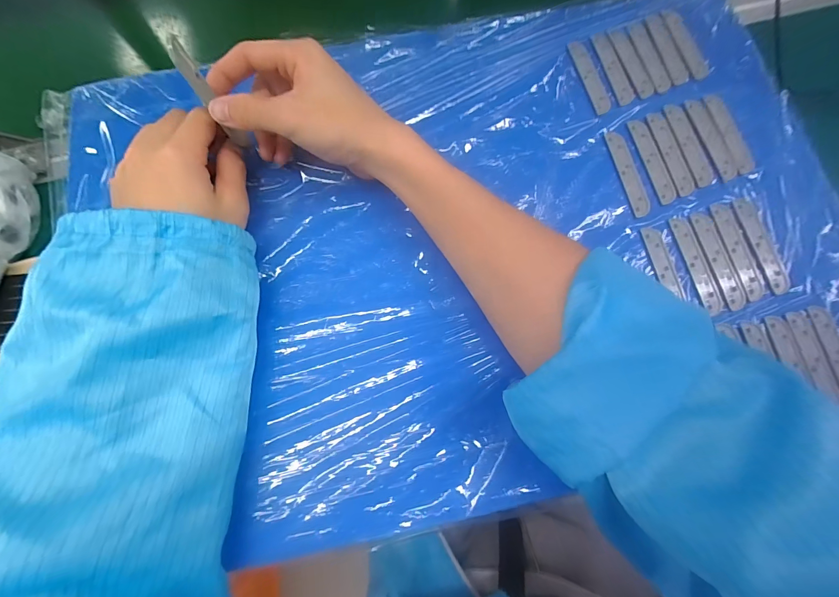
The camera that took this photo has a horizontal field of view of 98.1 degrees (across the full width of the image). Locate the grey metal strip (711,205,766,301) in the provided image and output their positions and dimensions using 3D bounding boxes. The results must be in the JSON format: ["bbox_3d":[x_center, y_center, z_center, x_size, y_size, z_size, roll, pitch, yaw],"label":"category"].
[{"bbox_3d":[0.246,-0.038,0.279,0.018,0.004,0.079,-10,75,-2],"label":"grey metal strip"}]

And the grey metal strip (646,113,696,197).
[{"bbox_3d":[0.209,-0.121,0.302,0.018,0.004,0.078,-12,75,-2],"label":"grey metal strip"}]

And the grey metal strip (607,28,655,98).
[{"bbox_3d":[0.191,-0.213,0.327,0.016,0.004,0.077,-15,75,-3],"label":"grey metal strip"}]

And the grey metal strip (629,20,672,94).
[{"bbox_3d":[0.209,-0.218,0.327,0.017,0.004,0.079,-11,75,-2],"label":"grey metal strip"}]

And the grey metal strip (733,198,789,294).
[{"bbox_3d":[0.264,-0.042,0.280,0.016,0.004,0.078,-11,75,-2],"label":"grey metal strip"}]

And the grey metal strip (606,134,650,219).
[{"bbox_3d":[0.171,-0.102,0.297,0.016,0.004,0.077,-11,75,-2],"label":"grey metal strip"}]

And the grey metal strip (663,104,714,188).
[{"bbox_3d":[0.227,-0.129,0.305,0.018,0.004,0.078,-12,75,-2],"label":"grey metal strip"}]

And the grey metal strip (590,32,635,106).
[{"bbox_3d":[0.174,-0.207,0.325,0.017,0.004,0.078,-13,75,-3],"label":"grey metal strip"}]

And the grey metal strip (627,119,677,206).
[{"bbox_3d":[0.192,-0.115,0.298,0.016,0.004,0.079,-12,75,-2],"label":"grey metal strip"}]

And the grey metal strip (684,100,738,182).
[{"bbox_3d":[0.246,-0.134,0.304,0.017,0.004,0.078,-13,75,-3],"label":"grey metal strip"}]

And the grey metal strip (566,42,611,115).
[{"bbox_3d":[0.150,-0.195,0.319,0.016,0.004,0.076,-13,75,-3],"label":"grey metal strip"}]

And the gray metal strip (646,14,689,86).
[{"bbox_3d":[0.226,-0.226,0.329,0.018,0.004,0.079,-10,75,-2],"label":"gray metal strip"}]

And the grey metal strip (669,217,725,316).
[{"bbox_3d":[0.211,-0.027,0.275,0.016,0.004,0.078,-13,75,-2],"label":"grey metal strip"}]

